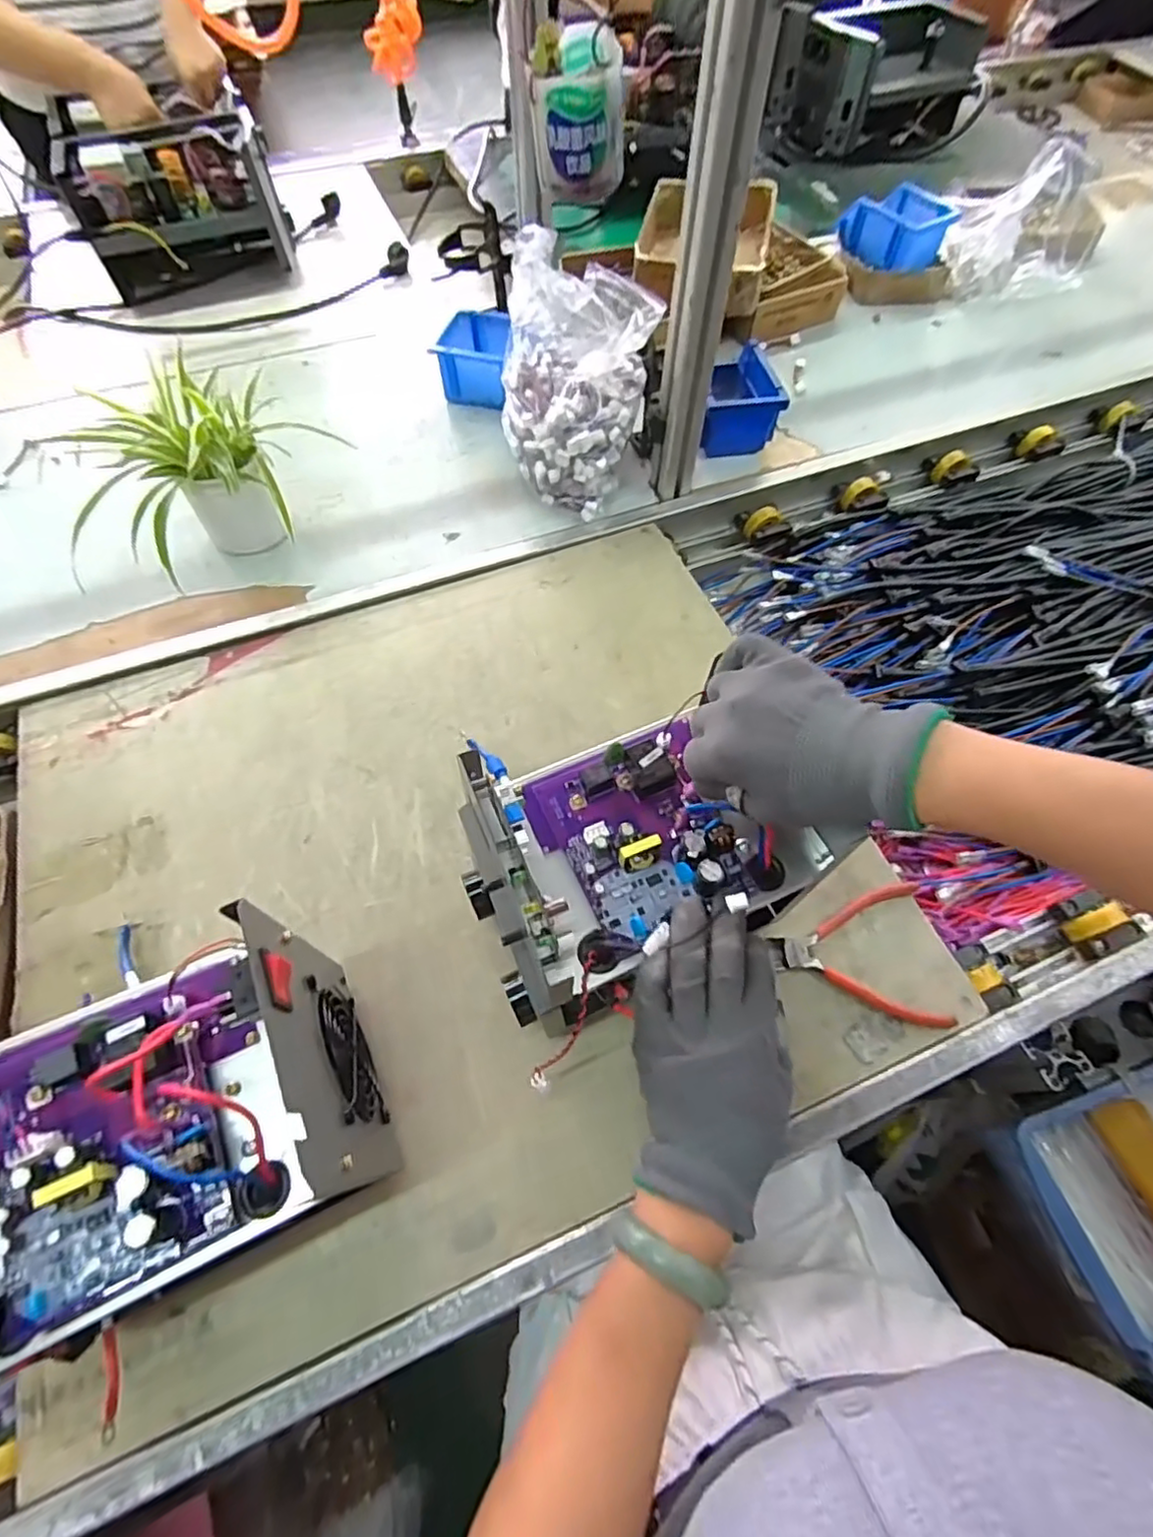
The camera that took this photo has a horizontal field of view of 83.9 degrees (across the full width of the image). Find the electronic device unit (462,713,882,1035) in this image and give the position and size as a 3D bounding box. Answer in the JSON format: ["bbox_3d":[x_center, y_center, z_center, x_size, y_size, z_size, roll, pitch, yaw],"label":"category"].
[{"bbox_3d":[0.041,0.039,0.414,0.222,0.059,0.166,-22,66,-12],"label":"electronic device unit"}]

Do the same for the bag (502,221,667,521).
[{"bbox_3d":[-0.007,-0.413,0.713,0.158,0.202,0.146,15,64,6],"label":"bag"}]

